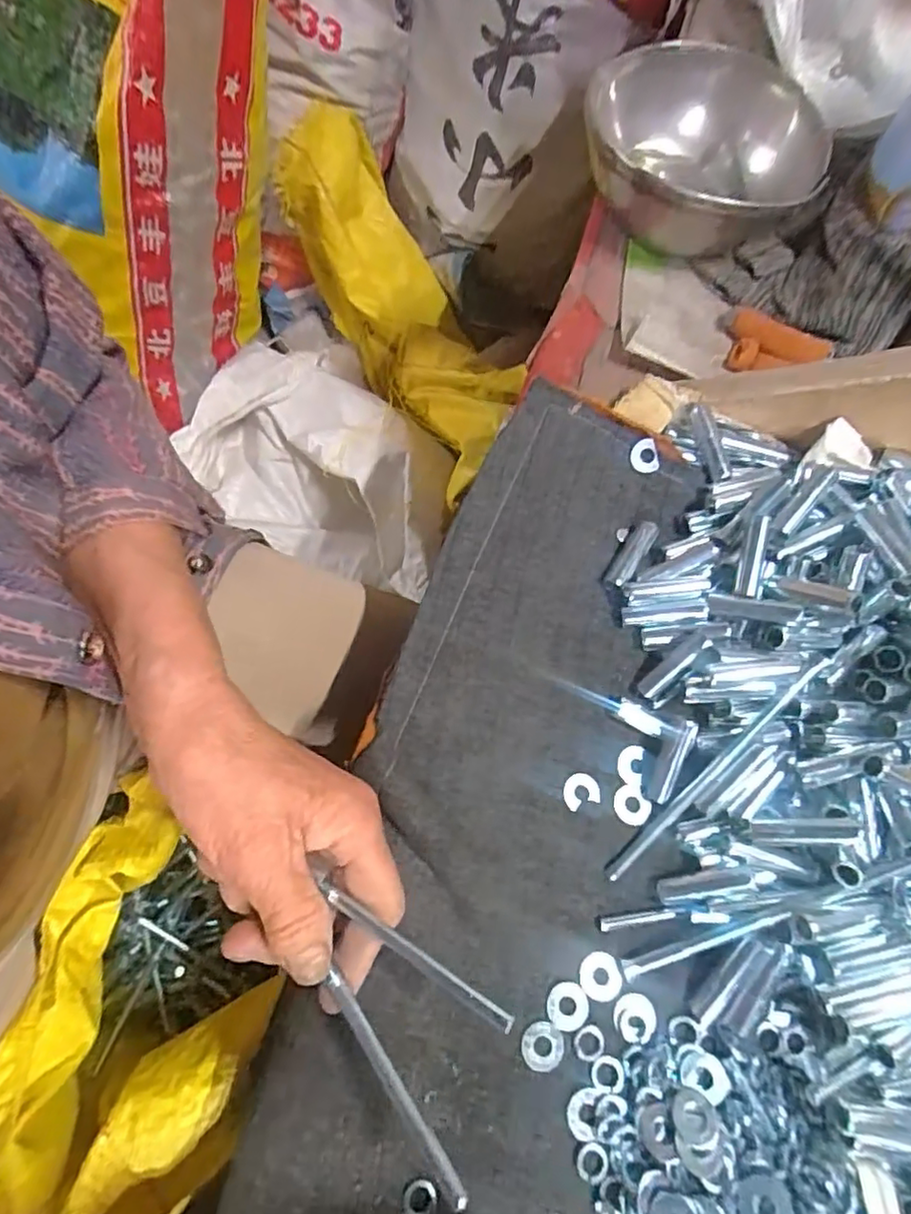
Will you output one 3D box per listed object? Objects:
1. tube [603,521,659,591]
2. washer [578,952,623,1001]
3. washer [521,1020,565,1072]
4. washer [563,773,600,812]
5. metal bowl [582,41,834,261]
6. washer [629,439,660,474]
[{"bbox_3d":[0.096,-0.029,0.330,0.013,0.008,0.048,35,72,5],"label":"tube"},{"bbox_3d":[0.066,0.168,0.273,0.020,0.004,0.019,2,73,-6],"label":"washer"},{"bbox_3d":[0.038,0.193,0.264,0.019,0.004,0.018,2,73,-6],"label":"washer"},{"bbox_3d":[0.061,0.090,0.296,0.019,0.004,0.016,-19,76,-12],"label":"washer"},{"bbox_3d":[0.158,-0.292,0.386,0.141,0.050,0.141,2,73,-6],"label":"metal bowl"},{"bbox_3d":[0.107,-0.085,0.343,0.015,0.004,0.019,-21,109,9],"label":"washer"}]

